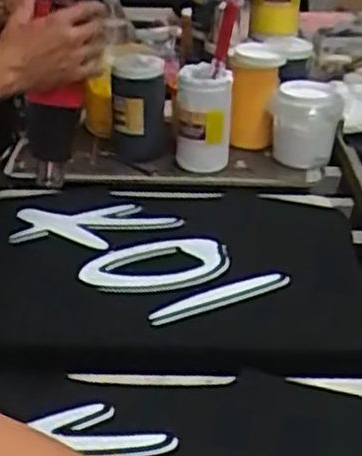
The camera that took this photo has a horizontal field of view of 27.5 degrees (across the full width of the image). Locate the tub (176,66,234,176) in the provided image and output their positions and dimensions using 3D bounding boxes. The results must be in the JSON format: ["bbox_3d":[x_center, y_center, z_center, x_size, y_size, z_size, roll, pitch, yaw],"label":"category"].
[{"bbox_3d":[0.037,-0.171,1.238,0.089,0.178,0.104,1,29,-1],"label":"tub"}]

